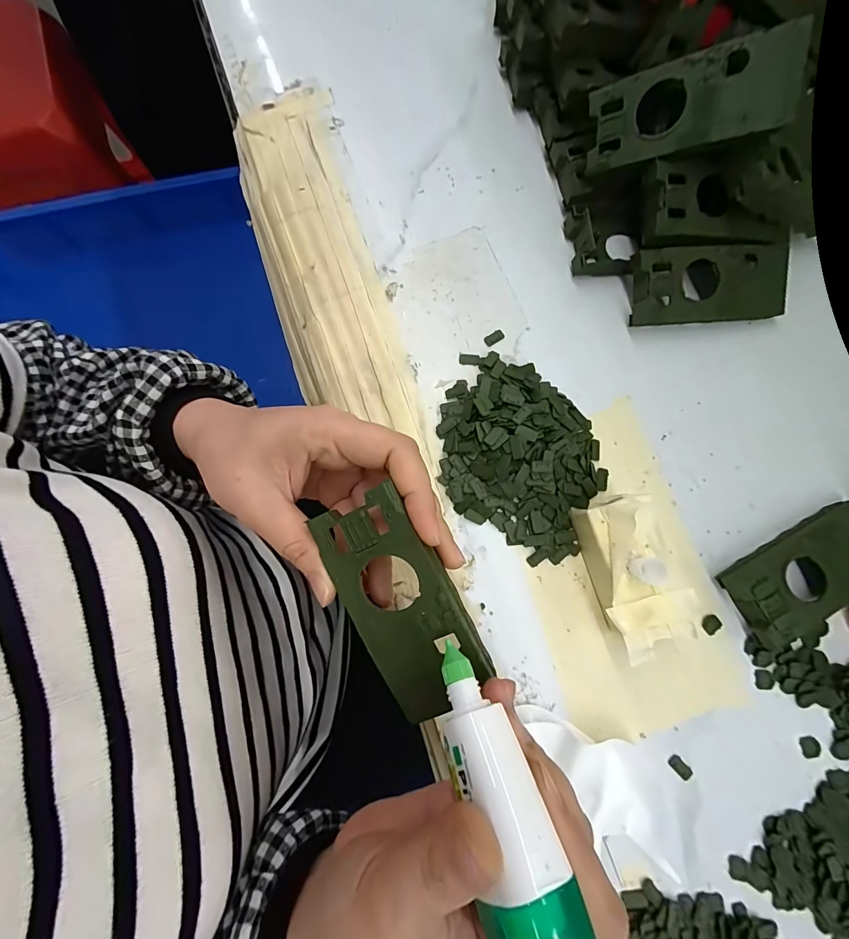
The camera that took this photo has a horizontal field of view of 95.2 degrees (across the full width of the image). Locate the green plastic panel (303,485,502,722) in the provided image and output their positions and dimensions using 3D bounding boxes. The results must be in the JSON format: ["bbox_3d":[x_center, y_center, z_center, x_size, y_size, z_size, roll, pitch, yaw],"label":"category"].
[{"bbox_3d":[-0.009,0.060,0.170,0.048,0.005,0.100,-28,92,11],"label":"green plastic panel"}]

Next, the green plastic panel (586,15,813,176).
[{"bbox_3d":[0.153,-0.214,0.229,0.103,0.008,0.043,7,112,30],"label":"green plastic panel"}]

